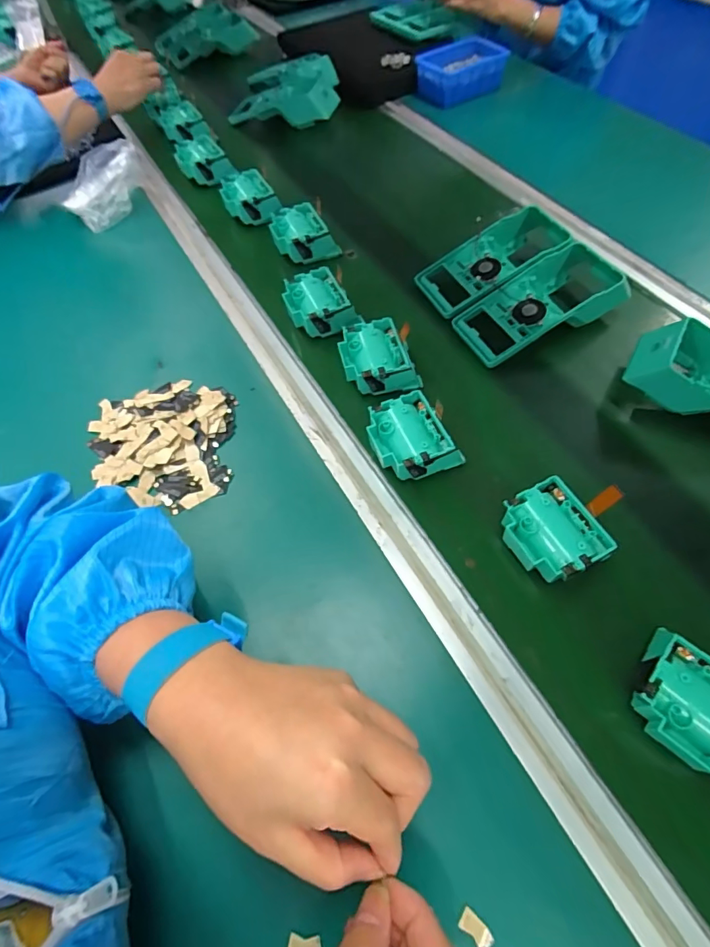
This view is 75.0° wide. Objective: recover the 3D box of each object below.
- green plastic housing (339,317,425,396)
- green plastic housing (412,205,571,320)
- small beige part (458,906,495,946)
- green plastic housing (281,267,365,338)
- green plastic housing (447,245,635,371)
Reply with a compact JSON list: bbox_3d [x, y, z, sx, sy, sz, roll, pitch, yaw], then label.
[{"bbox_3d":[0.024,-0.119,0.494,0.072,0.043,0.076,-14,59,-6],"label":"green plastic housing"},{"bbox_3d":[0.169,-0.252,0.557,0.180,0.058,0.084,-25,60,-13],"label":"green plastic housing"},{"bbox_3d":[0.072,0.271,0.273,0.020,0.004,0.011,37,66,22],"label":"small beige part"},{"bbox_3d":[-0.043,-0.194,0.538,0.071,0.039,0.080,-25,60,-13],"label":"green plastic housing"},{"bbox_3d":[0.202,-0.189,0.515,0.172,0.050,0.086,-23,60,-12],"label":"green plastic housing"}]

